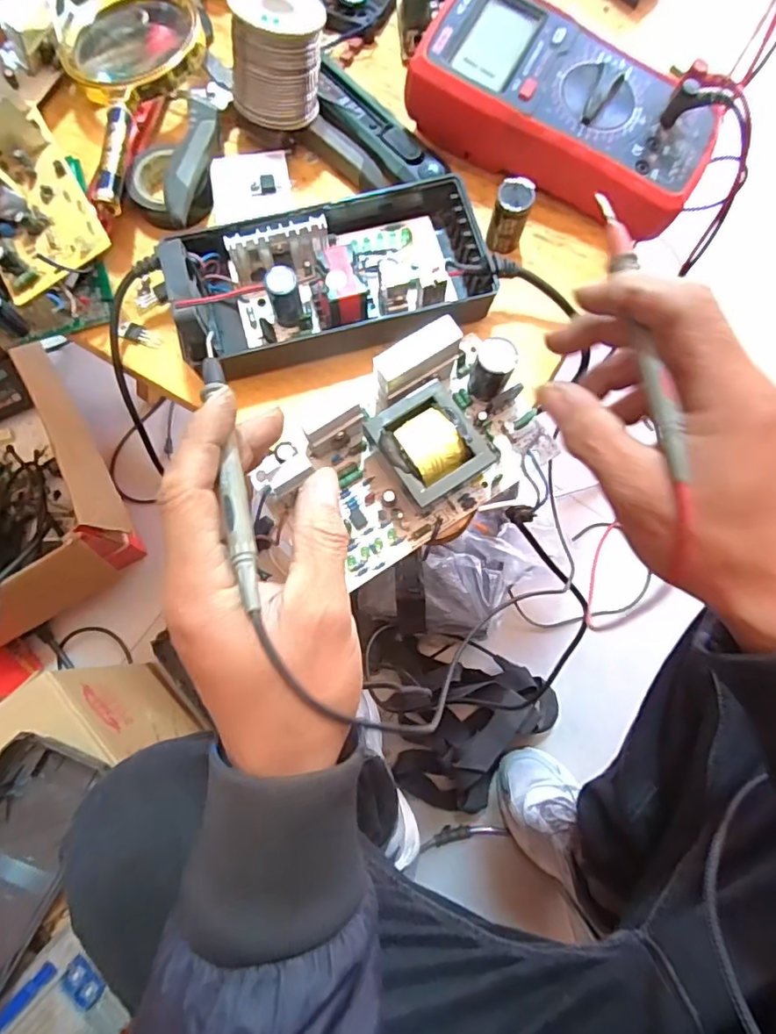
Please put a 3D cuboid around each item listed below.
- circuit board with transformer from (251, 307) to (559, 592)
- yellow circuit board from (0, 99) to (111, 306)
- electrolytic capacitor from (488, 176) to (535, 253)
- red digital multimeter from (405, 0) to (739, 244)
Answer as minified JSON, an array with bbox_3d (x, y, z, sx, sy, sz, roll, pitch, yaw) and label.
[{"bbox_3d":[0.008,-0.034,0.292,0.155,0.053,0.087,-34,80,-7],"label":"circuit board with transformer"},{"bbox_3d":[-0.204,-0.176,0.300,0.063,0.032,0.091,-30,79,-7],"label":"yellow circuit board"},{"bbox_3d":[0.073,-0.180,0.330,0.020,0.036,0.023,16,78,3],"label":"electrolytic capacitor"},{"bbox_3d":[0.108,-0.251,0.335,0.177,0.047,0.087,27,79,5],"label":"red digital multimeter"}]

